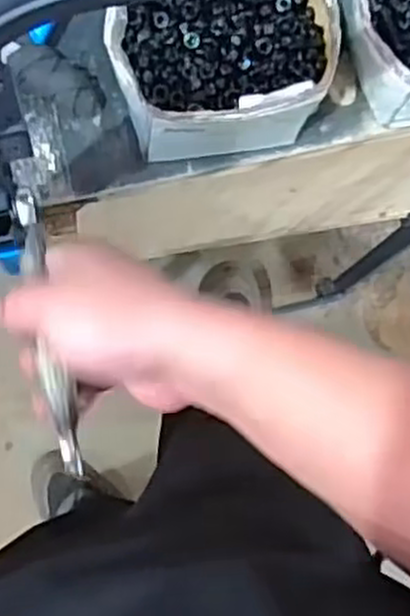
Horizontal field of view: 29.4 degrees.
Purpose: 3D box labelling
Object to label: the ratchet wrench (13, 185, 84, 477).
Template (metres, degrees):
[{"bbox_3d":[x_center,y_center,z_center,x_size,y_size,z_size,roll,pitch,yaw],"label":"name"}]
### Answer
[{"bbox_3d":[-0.088,0.006,0.430,0.014,0.016,0.177,-11,62,-9],"label":"ratchet wrench"}]

